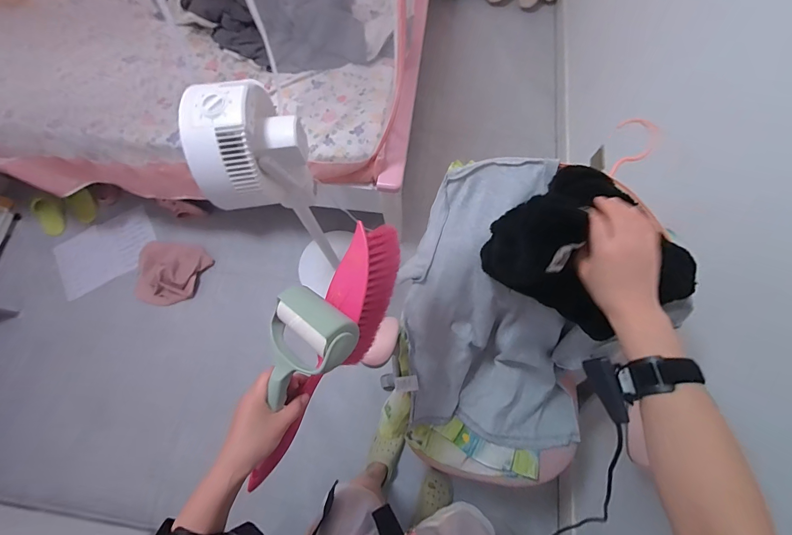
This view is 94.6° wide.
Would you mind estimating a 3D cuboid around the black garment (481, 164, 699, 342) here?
[{"bbox_3d":[0.260,-0.015,0.493,0.232,0.118,0.173,43,79,10],"label":"black garment"}]

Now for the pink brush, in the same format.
[{"bbox_3d":[-0.085,0.120,0.491,0.075,0.061,0.368,25,95,6],"label":"pink brush"}]

